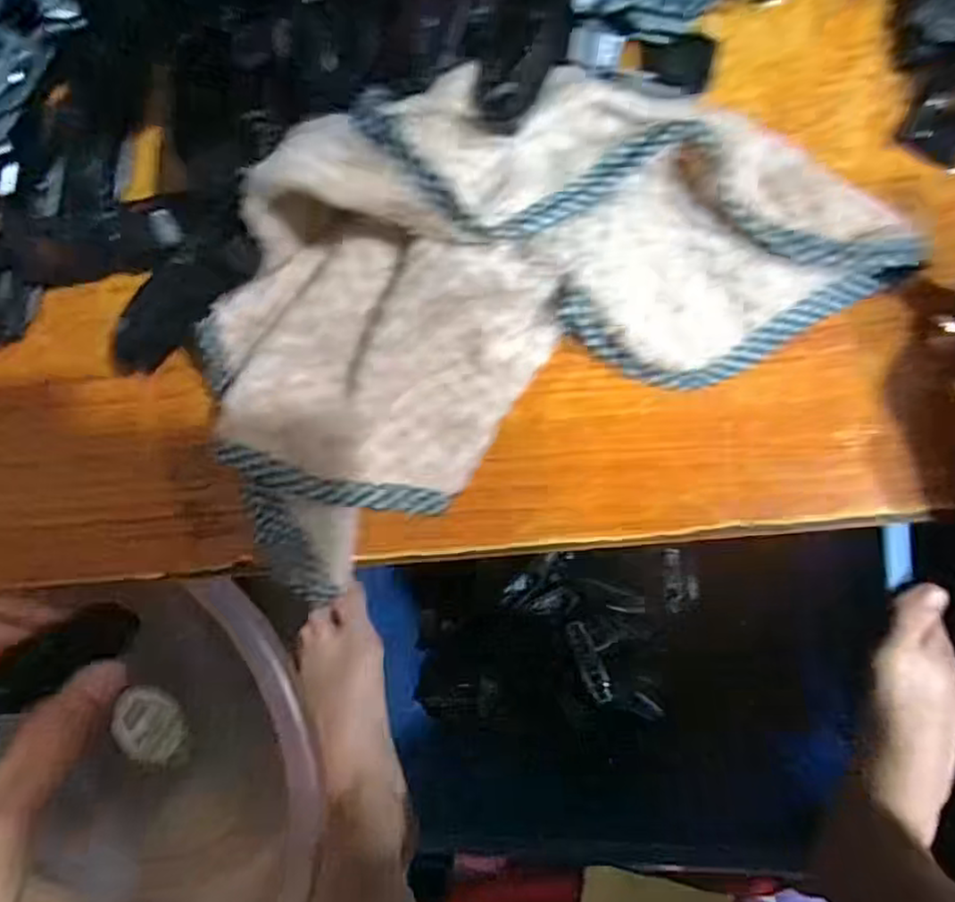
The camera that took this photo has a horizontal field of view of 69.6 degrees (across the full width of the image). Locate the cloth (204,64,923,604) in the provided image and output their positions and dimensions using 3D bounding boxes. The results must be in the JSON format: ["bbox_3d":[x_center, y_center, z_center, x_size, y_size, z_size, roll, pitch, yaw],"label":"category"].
[{"bbox_3d":[0.002,-0.046,0.189,0.194,0.045,0.106,-30,86,7],"label":"cloth"}]

